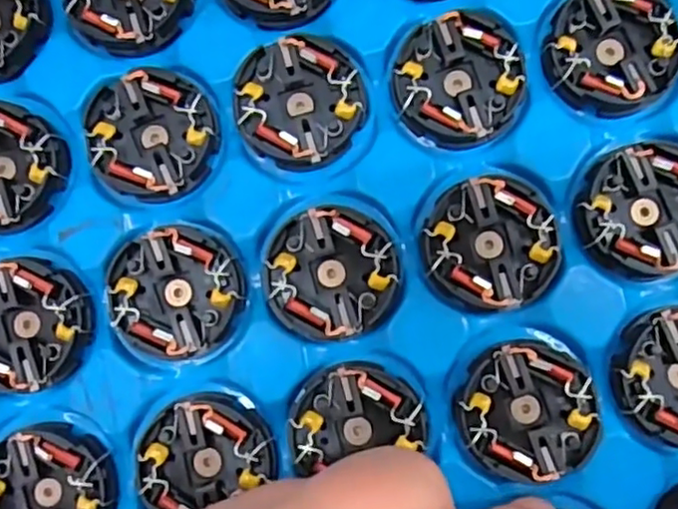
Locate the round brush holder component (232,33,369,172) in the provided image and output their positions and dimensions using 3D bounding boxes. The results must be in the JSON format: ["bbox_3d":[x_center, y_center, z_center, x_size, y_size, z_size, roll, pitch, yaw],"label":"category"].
[{"bbox_3d":[-0.009,-0.037,0.158,0.031,0.006,0.032,0,85,2],"label":"round brush holder component"}]

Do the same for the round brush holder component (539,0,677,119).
[{"bbox_3d":[0.066,-0.049,0.156,0.032,0.005,0.031,0,85,2],"label":"round brush holder component"}]

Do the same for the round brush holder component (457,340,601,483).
[{"bbox_3d":[0.044,0.036,0.149,0.031,0.006,0.029,0,85,2],"label":"round brush holder component"}]

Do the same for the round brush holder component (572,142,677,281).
[{"bbox_3d":[0.073,-0.010,0.152,0.032,0.005,0.031,-16,84,1],"label":"round brush holder component"}]

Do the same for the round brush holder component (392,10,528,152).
[{"bbox_3d":[0.029,-0.043,0.157,0.031,0.006,0.030,0,85,2],"label":"round brush holder component"}]

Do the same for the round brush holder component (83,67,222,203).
[{"bbox_3d":[-0.045,-0.029,0.158,0.031,0.005,0.031,0,85,2],"label":"round brush holder component"}]

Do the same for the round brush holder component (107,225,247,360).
[{"bbox_3d":[-0.039,0.009,0.154,0.031,0.005,0.030,0,85,2],"label":"round brush holder component"}]

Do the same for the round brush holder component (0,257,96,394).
[{"bbox_3d":[-0.076,0.016,0.155,0.031,0.005,0.030,0,85,2],"label":"round brush holder component"}]

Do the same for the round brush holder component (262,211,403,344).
[{"bbox_3d":[-0.002,0.005,0.154,0.030,0.006,0.029,0,85,2],"label":"round brush holder component"}]

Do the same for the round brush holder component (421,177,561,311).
[{"bbox_3d":[0.036,-0.002,0.153,0.030,0.006,0.030,0,85,2],"label":"round brush holder component"}]

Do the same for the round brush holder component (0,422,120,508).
[{"bbox_3d":[-0.069,0.056,0.151,0.032,0.006,0.030,0,85,2],"label":"round brush holder component"}]

